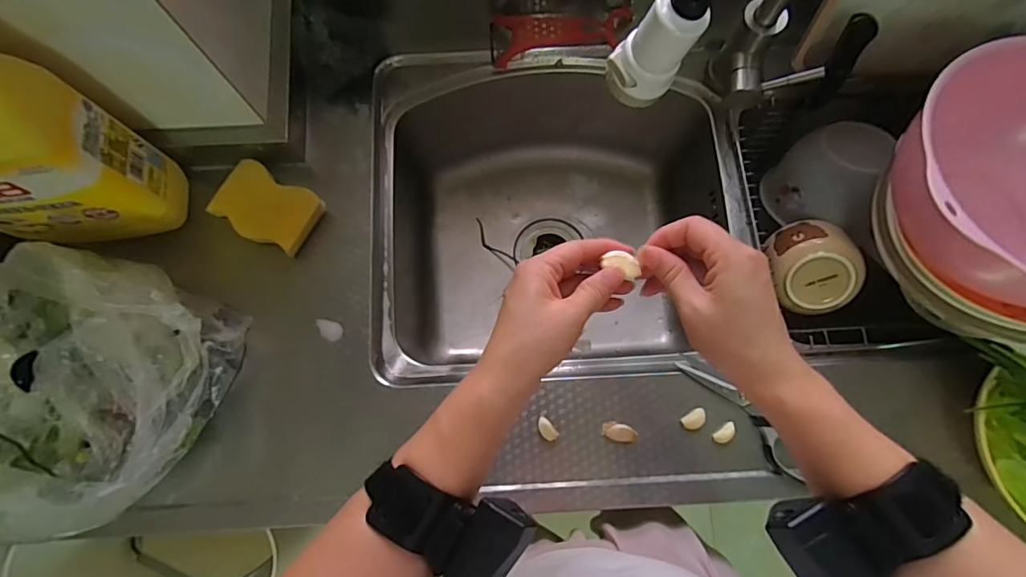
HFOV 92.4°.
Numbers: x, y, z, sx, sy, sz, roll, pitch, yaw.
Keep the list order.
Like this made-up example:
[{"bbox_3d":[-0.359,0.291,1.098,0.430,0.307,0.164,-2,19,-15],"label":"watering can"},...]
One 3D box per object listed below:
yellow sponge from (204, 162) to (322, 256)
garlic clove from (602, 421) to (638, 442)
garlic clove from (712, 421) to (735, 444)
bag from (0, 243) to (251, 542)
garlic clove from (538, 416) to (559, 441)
[{"bbox_3d":[-0.263,-0.085,0.532,0.102,0.043,0.072,28,79,6],"label":"yellow sponge"},{"bbox_3d":[0.108,0.145,0.496,0.034,0.010,0.018,21,78,4],"label":"garlic clove"},{"bbox_3d":[0.211,0.144,0.489,0.013,0.014,0.023,44,81,8],"label":"garlic clove"},{"bbox_3d":[-0.379,0.088,0.417,0.180,0.158,0.230,9,78,2],"label":"bag"},{"bbox_3d":[0.034,0.143,0.497,0.014,0.008,0.026,-39,81,-8],"label":"garlic clove"}]

